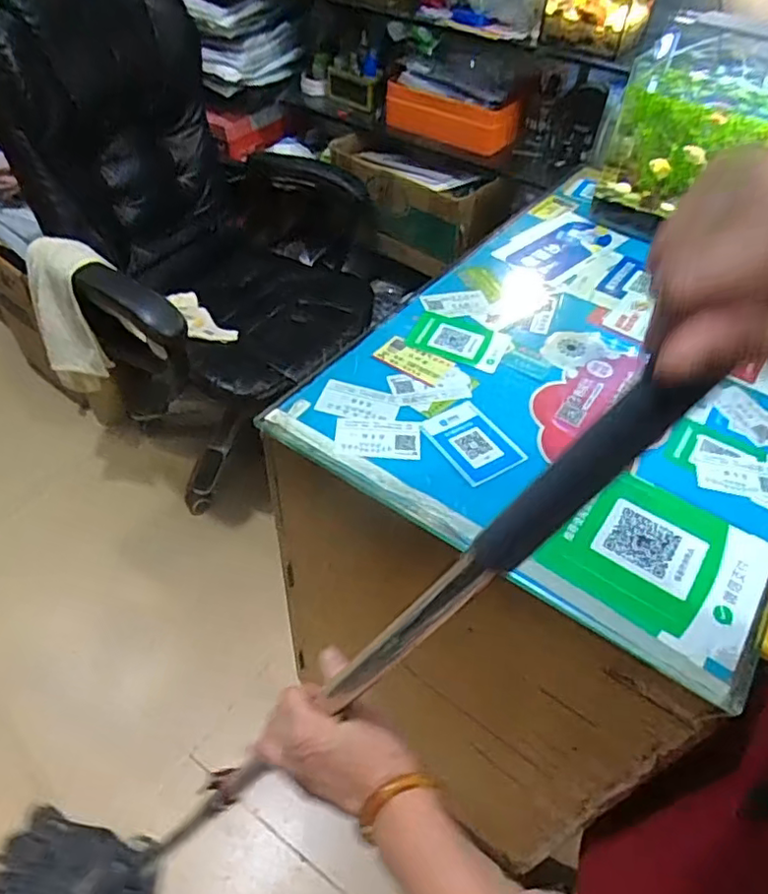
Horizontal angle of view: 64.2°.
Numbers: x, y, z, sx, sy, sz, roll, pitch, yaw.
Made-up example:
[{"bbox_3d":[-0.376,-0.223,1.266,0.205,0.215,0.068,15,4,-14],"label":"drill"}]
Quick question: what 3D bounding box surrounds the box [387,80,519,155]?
[{"bbox_3d":[0.134,-0.717,1.337,0.312,0.098,0.073,22,50,16],"label":"box"}]

